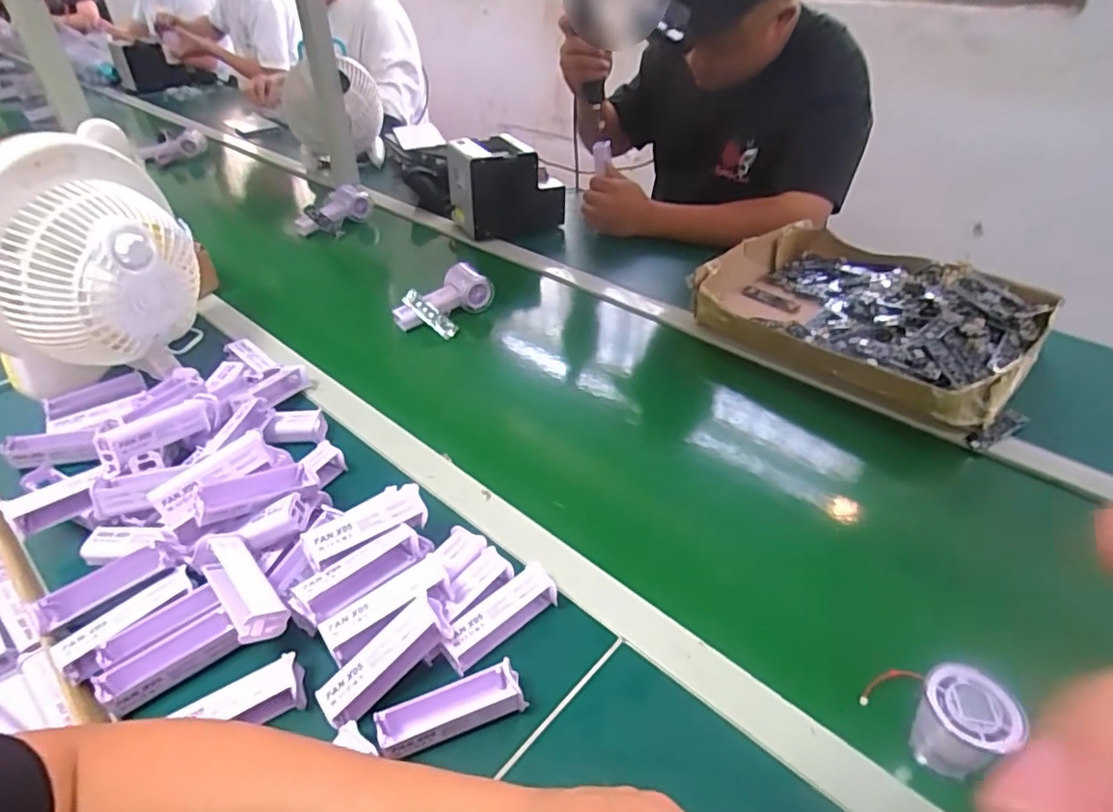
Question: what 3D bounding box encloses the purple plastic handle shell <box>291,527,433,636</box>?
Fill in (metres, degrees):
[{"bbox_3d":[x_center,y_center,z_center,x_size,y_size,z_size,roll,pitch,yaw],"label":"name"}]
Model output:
[{"bbox_3d":[-0.155,0.138,0.502,0.116,0.036,0.034,-22,43,-27],"label":"purple plastic handle shell"}]

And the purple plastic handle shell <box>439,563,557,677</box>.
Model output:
[{"bbox_3d":[-0.046,0.170,0.499,0.103,0.027,0.035,-30,47,-34],"label":"purple plastic handle shell"}]

